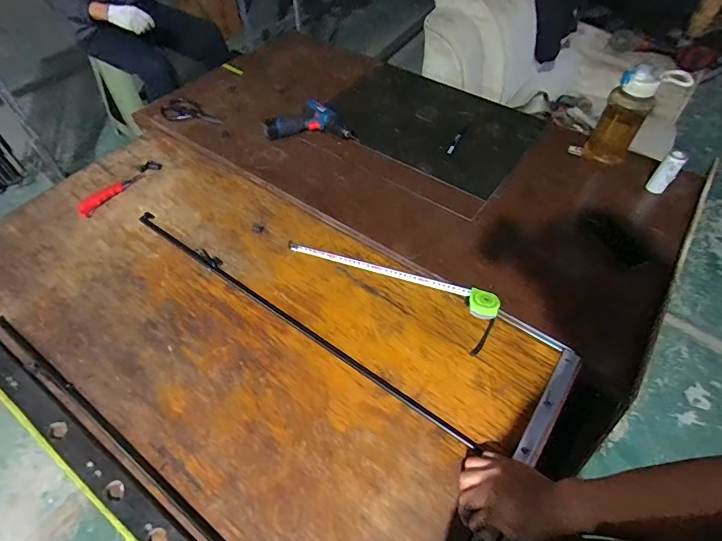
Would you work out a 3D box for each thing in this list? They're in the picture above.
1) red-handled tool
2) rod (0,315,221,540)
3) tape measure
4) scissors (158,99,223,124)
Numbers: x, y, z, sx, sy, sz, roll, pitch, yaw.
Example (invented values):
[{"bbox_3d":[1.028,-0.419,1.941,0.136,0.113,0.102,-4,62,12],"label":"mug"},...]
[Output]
[{"bbox_3d":[-0.575,-0.201,1.034,0.044,0.020,0.215,28,57,19],"label":"red-handled tool"},{"bbox_3d":[-0.355,0.294,0.680,0.813,0.010,0.016,31,58,21],"label":"rod"},{"bbox_3d":[0.050,0.013,0.868,0.444,0.043,0.109,24,55,17],"label":"tape measure"},{"bbox_3d":[-0.479,-0.439,1.220,0.189,0.011,0.095,31,58,21],"label":"scissors"}]

